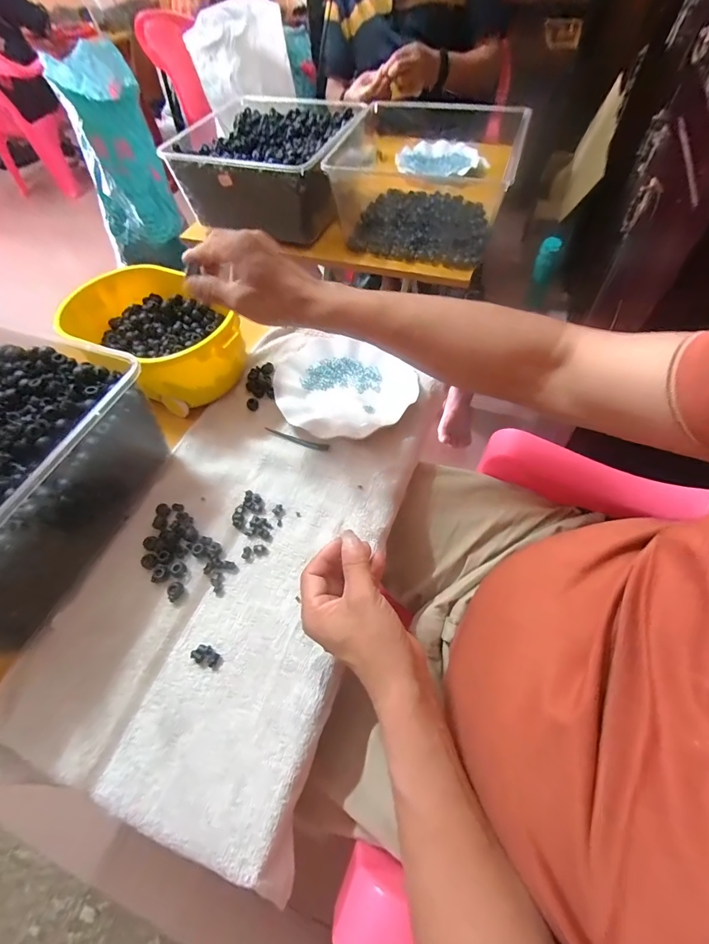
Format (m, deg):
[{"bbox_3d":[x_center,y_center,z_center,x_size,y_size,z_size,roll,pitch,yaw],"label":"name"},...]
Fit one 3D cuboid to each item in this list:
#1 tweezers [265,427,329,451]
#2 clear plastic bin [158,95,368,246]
[{"bbox_3d":[-0.074,-0.041,0.496,0.088,0.006,0.010,18,60,15],"label":"tweezers"},{"bbox_3d":[-0.154,-0.590,0.769,0.304,0.133,0.295,11,58,11],"label":"clear plastic bin"}]

